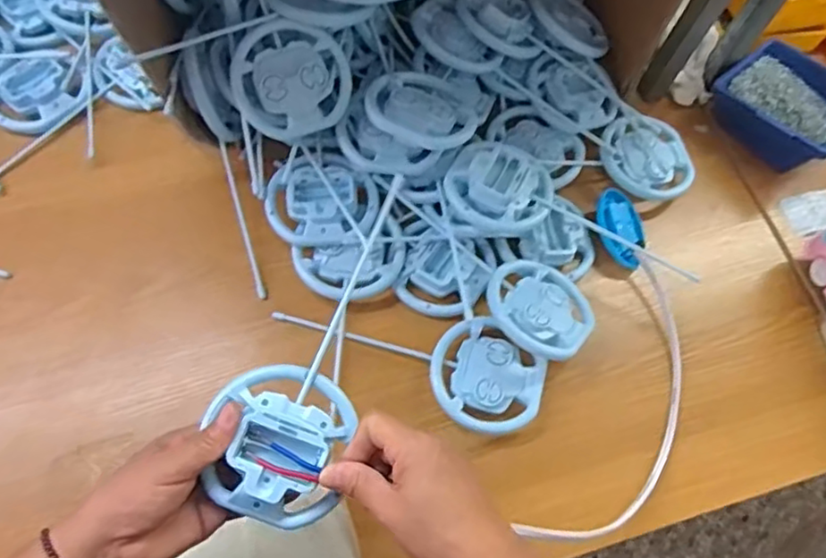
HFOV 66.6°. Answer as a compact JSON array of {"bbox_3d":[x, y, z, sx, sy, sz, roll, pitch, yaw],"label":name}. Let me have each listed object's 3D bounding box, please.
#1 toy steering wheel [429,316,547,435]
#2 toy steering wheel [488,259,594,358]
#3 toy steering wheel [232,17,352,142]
[{"bbox_3d":[0.065,0.092,0.568,0.102,0.030,0.090,37,68,11],"label":"toy steering wheel"},{"bbox_3d":[0.116,0.025,0.580,0.096,0.022,0.096,11,47,-12],"label":"toy steering wheel"},{"bbox_3d":[-0.110,-0.181,0.577,0.104,0.016,0.103,-5,104,-19],"label":"toy steering wheel"}]

